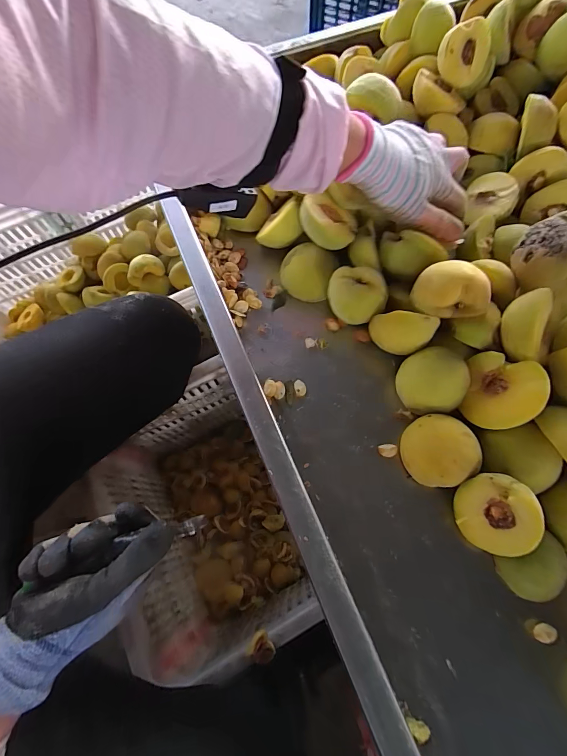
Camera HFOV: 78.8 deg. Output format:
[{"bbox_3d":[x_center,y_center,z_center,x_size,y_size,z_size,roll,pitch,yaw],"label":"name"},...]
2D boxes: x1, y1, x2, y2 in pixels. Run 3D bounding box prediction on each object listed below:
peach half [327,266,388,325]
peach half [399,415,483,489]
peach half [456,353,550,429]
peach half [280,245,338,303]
[{"bbox_3d":[0.073,-0.082,0.347,0.056,0.042,0.039,18,67,8],"label":"peach half"},{"bbox_3d":[0.135,0.064,0.303,0.061,0.017,0.060,-17,71,30],"label":"peach half"},{"bbox_3d":[0.199,0.013,0.313,0.065,0.033,0.066,-3,75,42],"label":"peach half"},{"bbox_3d":[0.027,-0.119,0.386,0.059,0.056,0.034,22,28,10],"label":"peach half"}]

